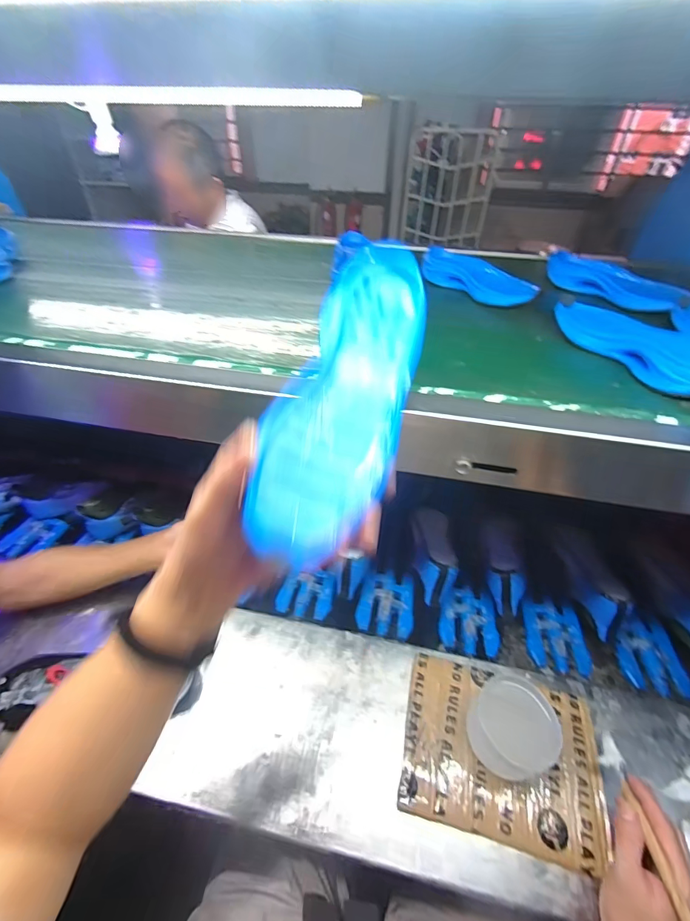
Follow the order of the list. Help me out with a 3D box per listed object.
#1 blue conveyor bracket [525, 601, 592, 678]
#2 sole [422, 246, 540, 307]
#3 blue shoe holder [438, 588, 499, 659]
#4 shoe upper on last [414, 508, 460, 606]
[{"bbox_3d":[0.347,0.287,0.626,0.086,0.023,0.112,7,44,6],"label":"blue conveyor bracket"},{"bbox_3d":[0.212,-0.304,0.628,0.081,0.031,0.230,-26,50,-26],"label":"sole"},{"bbox_3d":[0.209,0.270,0.637,0.092,0.014,0.107,10,44,9],"label":"blue shoe holder"},{"bbox_3d":[0.160,0.172,0.687,0.060,0.089,0.178,3,44,2],"label":"shoe upper on last"}]

